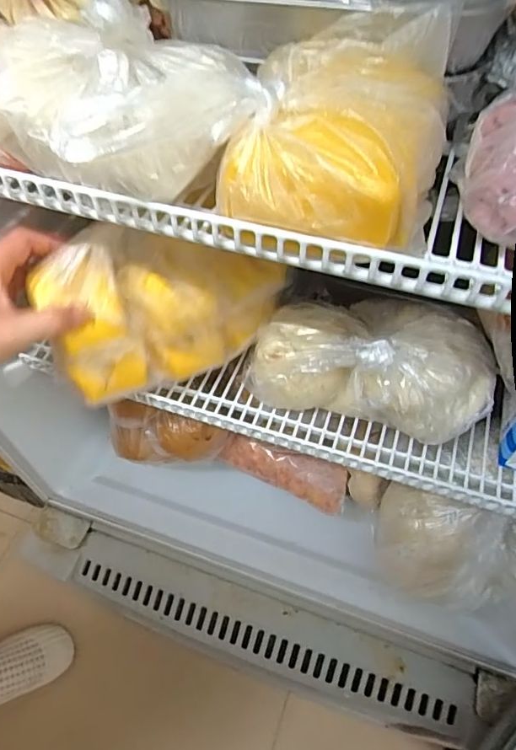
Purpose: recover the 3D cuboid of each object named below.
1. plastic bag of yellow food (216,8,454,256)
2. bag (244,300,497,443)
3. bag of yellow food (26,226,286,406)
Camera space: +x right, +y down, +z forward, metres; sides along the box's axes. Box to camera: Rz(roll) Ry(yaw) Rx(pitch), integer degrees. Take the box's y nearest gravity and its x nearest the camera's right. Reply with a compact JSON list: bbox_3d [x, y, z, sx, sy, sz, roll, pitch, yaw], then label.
[{"bbox_3d":[0.037,-0.120,0.235,0.102,0.058,0.095,10,56,9],"label":"plastic bag of yellow food"},{"bbox_3d":[0.079,-0.008,0.385,0.194,0.093,0.074,17,57,13],"label":"bag"},{"bbox_3d":[-0.070,-0.056,0.388,0.181,0.108,0.068,-19,57,-11],"label":"bag of yellow food"}]

